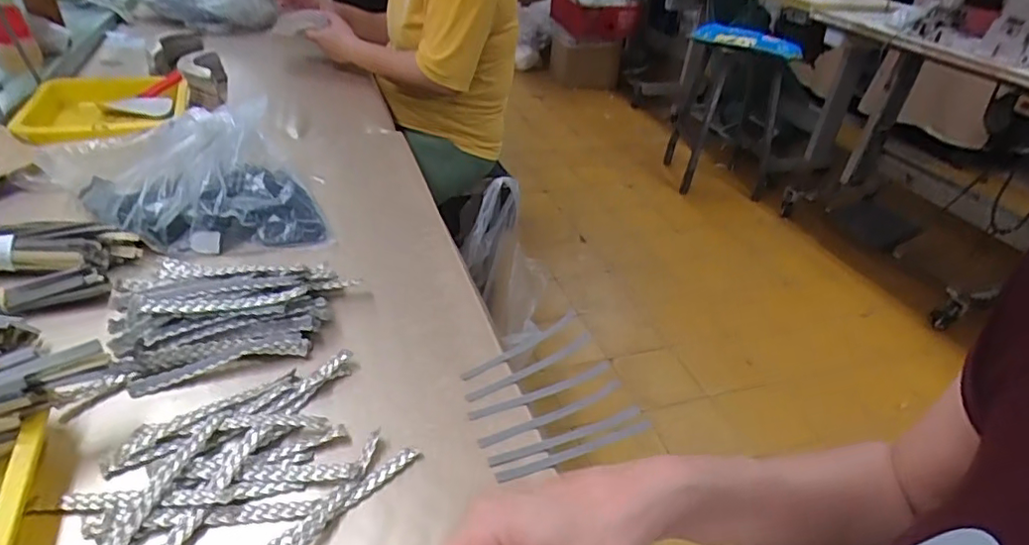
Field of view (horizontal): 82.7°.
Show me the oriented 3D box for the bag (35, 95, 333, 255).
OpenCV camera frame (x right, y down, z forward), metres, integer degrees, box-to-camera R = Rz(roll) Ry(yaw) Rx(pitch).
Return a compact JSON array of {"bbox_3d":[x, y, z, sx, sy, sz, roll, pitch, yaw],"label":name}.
[{"bbox_3d":[-0.363,-0.098,0.649,0.265,0.105,0.167,-12,39,-26],"label":"bag"}]

